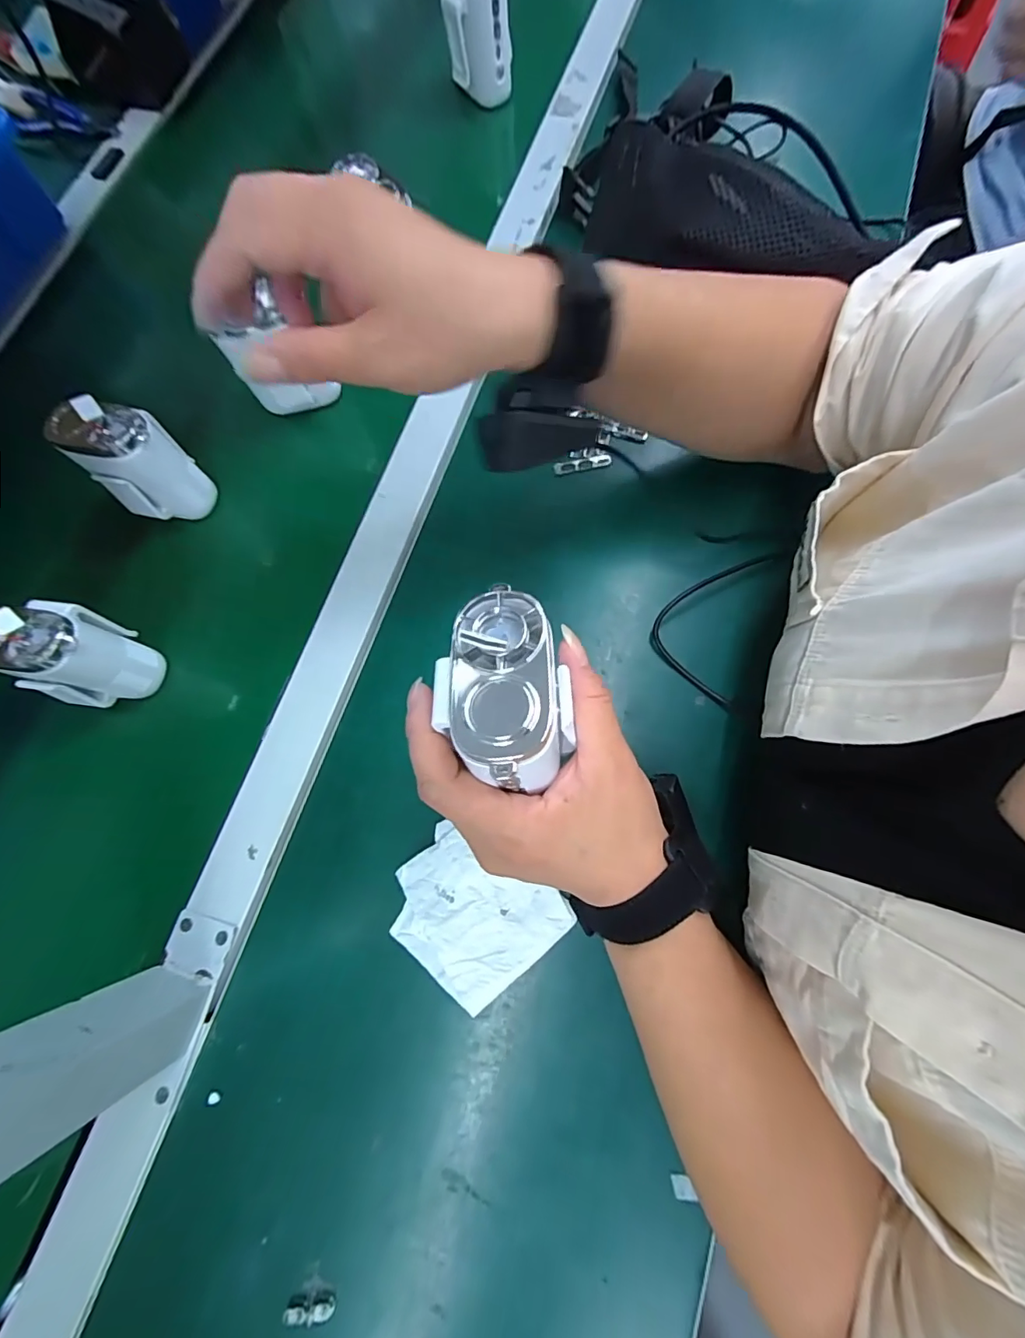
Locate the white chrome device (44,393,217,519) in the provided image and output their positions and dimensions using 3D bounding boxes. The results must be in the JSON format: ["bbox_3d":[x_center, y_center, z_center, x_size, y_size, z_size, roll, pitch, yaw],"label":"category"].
[{"bbox_3d":[-0.267,-0.148,0.348,0.053,0.086,0.057,0,76,1],"label":"white chrome device"}]

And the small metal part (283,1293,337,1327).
[{"bbox_3d":[-0.104,0.329,0.251,0.028,0.006,0.008,-18,76,-3],"label":"small metal part"}]

